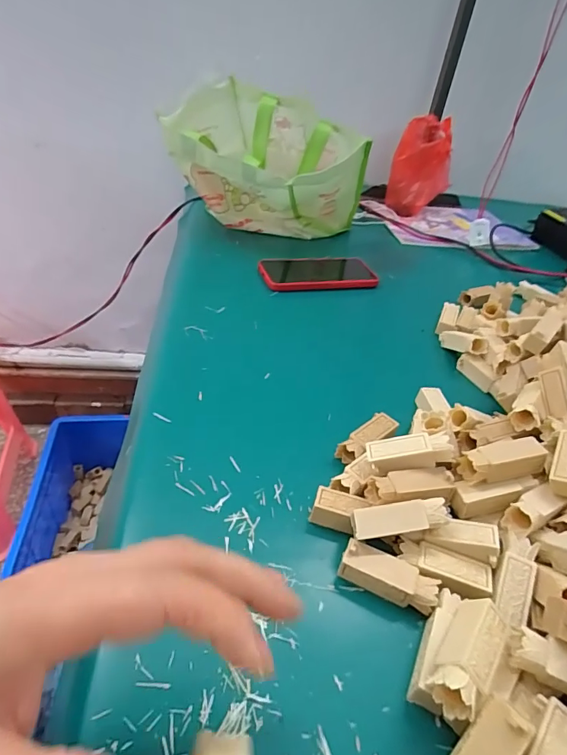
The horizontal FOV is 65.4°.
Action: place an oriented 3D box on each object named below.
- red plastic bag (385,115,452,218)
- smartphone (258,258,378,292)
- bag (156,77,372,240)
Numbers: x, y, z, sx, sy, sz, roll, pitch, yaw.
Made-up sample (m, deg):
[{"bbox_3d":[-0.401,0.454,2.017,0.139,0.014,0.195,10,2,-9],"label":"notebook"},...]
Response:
[{"bbox_3d":[0.283,-0.425,0.909,0.119,0.172,0.078,16,39,10],"label":"red plastic bag"},{"bbox_3d":[0.048,-0.154,0.646,0.163,0.012,0.086,-5,40,-16],"label":"smartphone"},{"bbox_3d":[-0.022,-0.339,0.715,0.292,0.199,0.204,11,38,4],"label":"bag"}]

